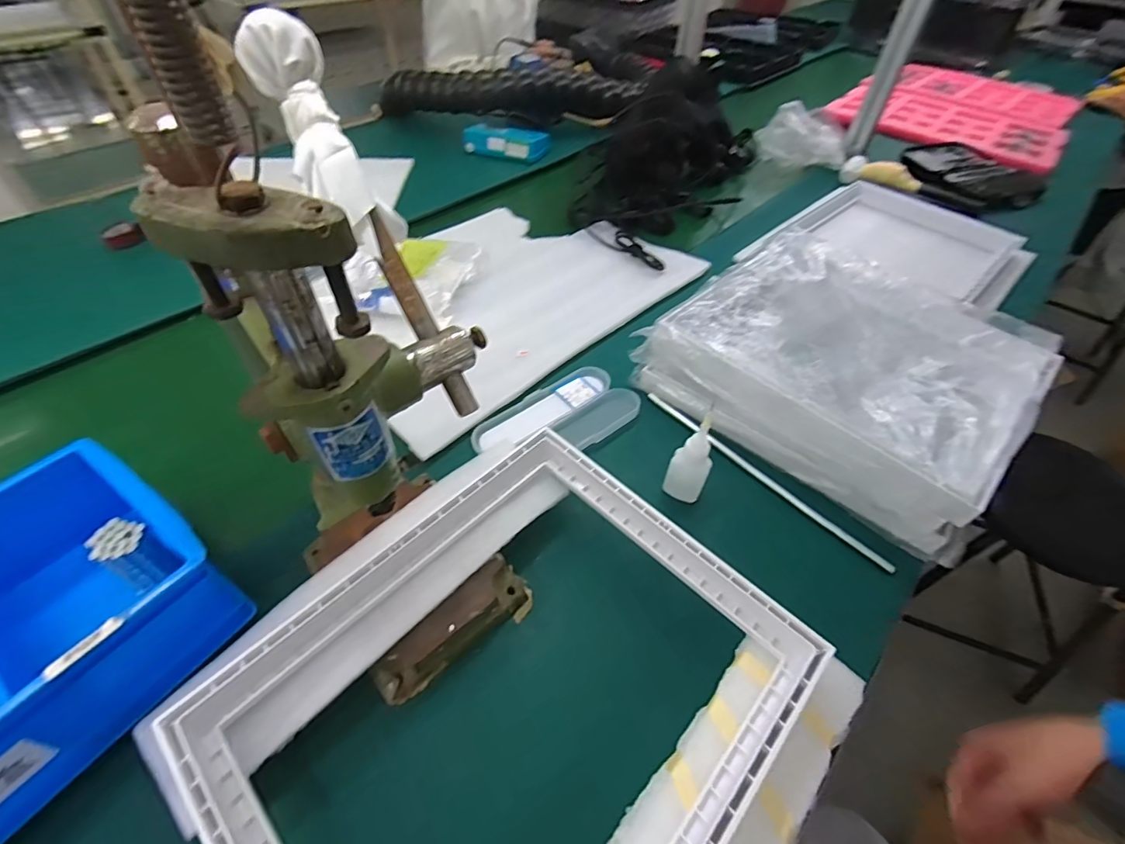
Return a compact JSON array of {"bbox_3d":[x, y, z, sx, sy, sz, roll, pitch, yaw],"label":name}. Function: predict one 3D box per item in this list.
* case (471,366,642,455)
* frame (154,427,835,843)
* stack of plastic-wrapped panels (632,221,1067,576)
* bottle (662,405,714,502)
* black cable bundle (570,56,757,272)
[{"bbox_3d":[-0.006,-0.002,0.529,0.173,0.015,0.094,-30,57,-24],"label":"case"},{"bbox_3d":[-0.027,0.168,0.313,0.274,0.031,0.322,38,59,26],"label":"frame"},{"bbox_3d":[0.300,-0.065,0.547,0.339,0.100,0.288,34,57,24],"label":"stack of plastic-wrapped panels"},{"bbox_3d":[0.118,0.035,0.442,0.034,0.104,0.027,21,53,15],"label":"bottle"},{"bbox_3d":[0.190,-0.452,0.833,0.249,0.172,0.452,33,57,23],"label":"black cable bundle"}]

